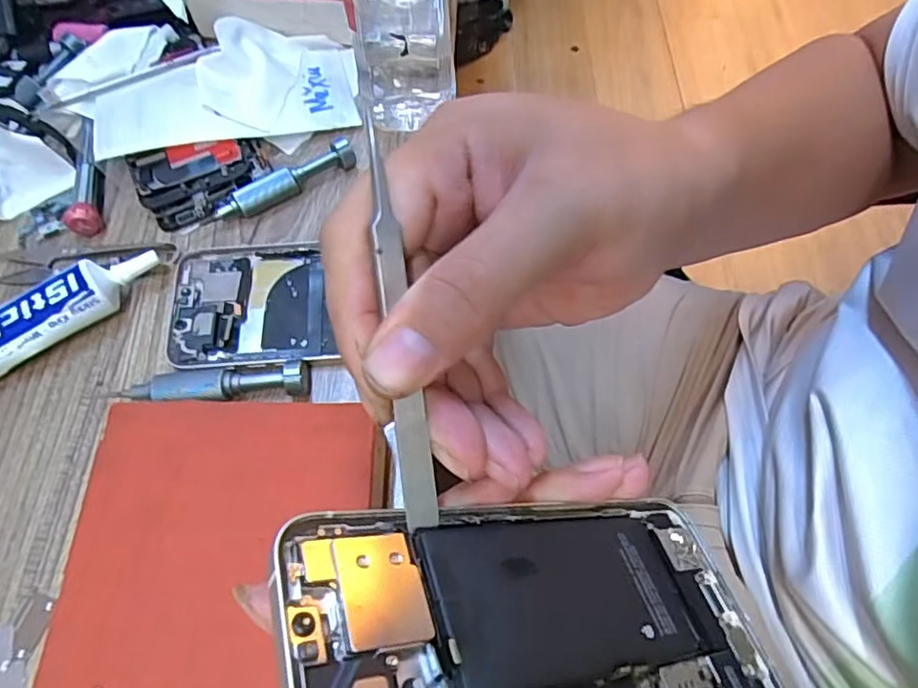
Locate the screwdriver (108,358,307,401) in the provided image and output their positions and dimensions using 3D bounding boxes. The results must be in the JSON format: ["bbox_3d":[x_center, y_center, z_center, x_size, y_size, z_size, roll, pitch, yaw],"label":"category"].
[{"bbox_3d":[-0.120,0.019,0.300,0.095,0.010,0.018,-6,64,-2],"label":"screwdriver"}]

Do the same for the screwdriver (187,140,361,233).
[{"bbox_3d":[-0.107,-0.091,0.351,0.101,0.011,0.018,-25,66,-11],"label":"screwdriver"}]

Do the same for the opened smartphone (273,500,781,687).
[{"bbox_3d":[0.025,0.076,0.166,0.144,0.007,0.069,7,45,-31],"label":"opened smartphone"}]

